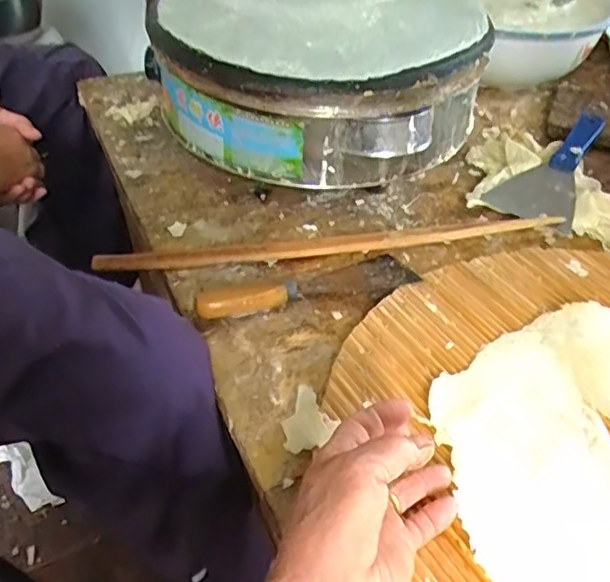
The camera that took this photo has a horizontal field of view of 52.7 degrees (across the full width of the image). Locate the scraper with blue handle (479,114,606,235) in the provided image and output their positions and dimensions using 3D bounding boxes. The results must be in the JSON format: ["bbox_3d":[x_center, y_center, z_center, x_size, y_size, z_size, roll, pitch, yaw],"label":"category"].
[{"bbox_3d":[0.281,-0.145,0.703,0.088,0.027,0.214,23,47,20],"label":"scraper with blue handle"}]

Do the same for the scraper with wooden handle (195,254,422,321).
[{"bbox_3d":[0.002,-0.005,0.545,0.194,0.021,0.059,-15,46,-17],"label":"scraper with wooden handle"}]

